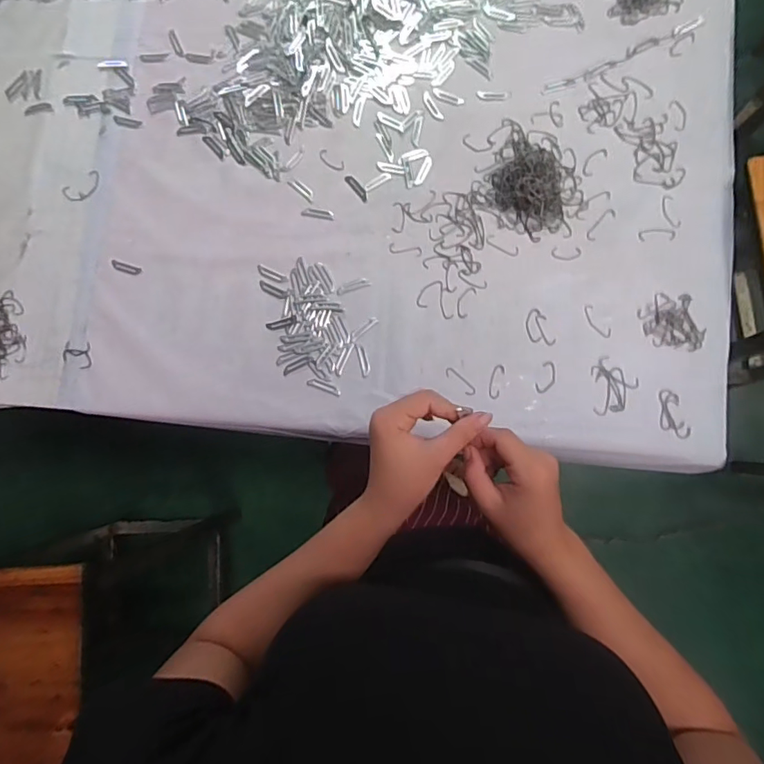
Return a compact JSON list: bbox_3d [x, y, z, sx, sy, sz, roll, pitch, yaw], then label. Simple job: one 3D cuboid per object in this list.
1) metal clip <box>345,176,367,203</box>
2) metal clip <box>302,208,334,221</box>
[{"bbox_3d":[-0.031,-0.237,0.612,0.011,0.004,0.040,-41,82,-2],"label":"metal clip"},{"bbox_3d":[-0.078,-0.206,0.615,0.039,0.004,0.012,11,83,6],"label":"metal clip"}]

